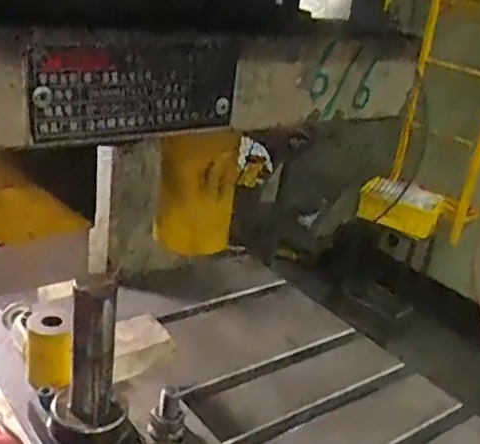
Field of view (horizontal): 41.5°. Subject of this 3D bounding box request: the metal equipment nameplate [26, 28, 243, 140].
[{"bbox_3d":[-0.042,-0.059,0.270,0.096,0.043,0.004,-10,29,-35],"label":"metal equipment nameplate"}]

